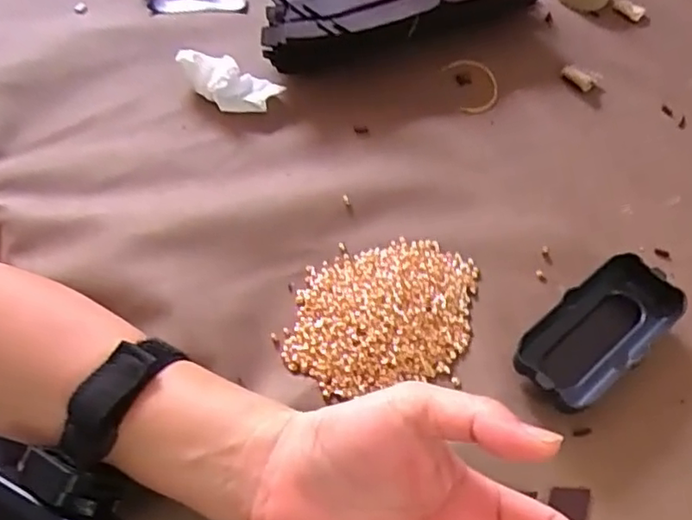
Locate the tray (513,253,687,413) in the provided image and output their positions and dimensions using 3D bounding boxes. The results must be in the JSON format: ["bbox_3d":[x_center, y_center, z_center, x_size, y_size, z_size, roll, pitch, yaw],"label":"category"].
[{"bbox_3d":[0.147,0.043,0.373,0.108,0.029,0.050,-34,64,-22],"label":"tray"}]

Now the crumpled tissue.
[{"bbox_3d":[-0.090,-0.133,0.470,0.074,0.022,0.033,26,60,14],"label":"crumpled tissue"}]

